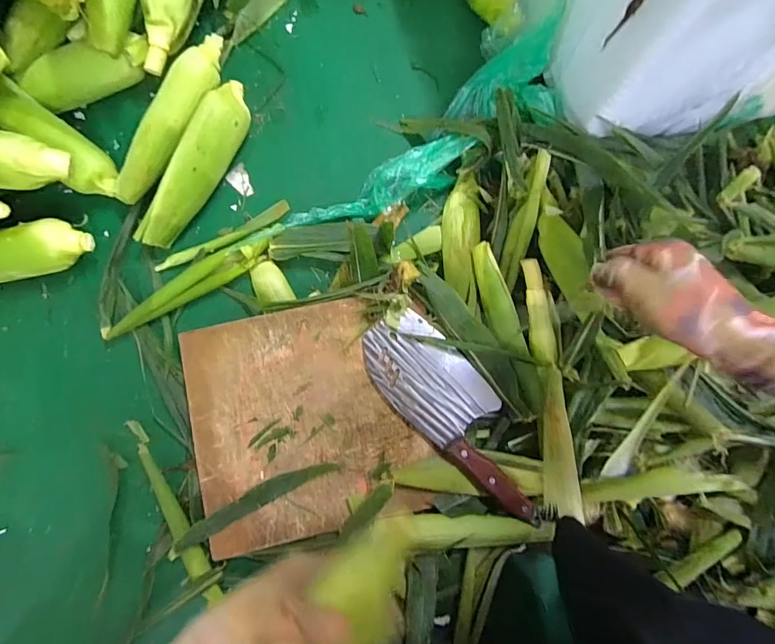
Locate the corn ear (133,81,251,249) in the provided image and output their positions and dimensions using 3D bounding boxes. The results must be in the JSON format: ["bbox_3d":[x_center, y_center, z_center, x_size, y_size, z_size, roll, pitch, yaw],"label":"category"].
[{"bbox_3d":[-0.236,-0.196,0.527,0.053,0.062,0.232,28,84,2],"label":"corn ear"}]

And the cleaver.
[{"bbox_3d":[0.081,0.103,0.488,0.098,0.020,0.266,-43,86,-5],"label":"cleaver"}]

